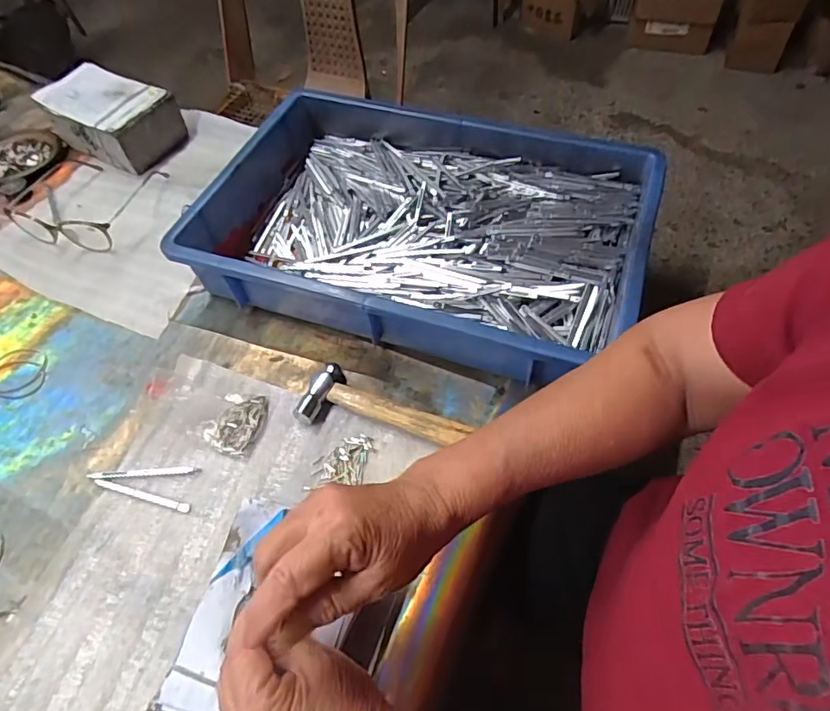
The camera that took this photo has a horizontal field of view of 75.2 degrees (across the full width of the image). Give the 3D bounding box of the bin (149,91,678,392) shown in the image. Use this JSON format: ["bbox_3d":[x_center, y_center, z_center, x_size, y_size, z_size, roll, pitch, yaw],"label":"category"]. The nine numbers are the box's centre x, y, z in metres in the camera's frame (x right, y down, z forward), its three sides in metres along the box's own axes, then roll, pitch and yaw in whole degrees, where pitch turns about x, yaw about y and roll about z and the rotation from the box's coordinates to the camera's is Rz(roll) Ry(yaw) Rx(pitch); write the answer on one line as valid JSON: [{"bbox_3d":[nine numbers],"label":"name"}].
[{"bbox_3d":[0.007,-0.134,0.564,0.430,0.095,0.283,18,55,11],"label":"bin"}]

